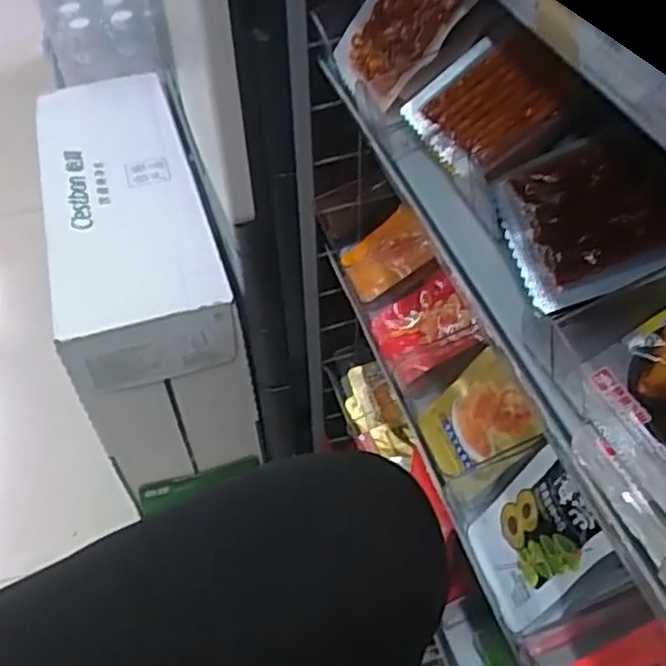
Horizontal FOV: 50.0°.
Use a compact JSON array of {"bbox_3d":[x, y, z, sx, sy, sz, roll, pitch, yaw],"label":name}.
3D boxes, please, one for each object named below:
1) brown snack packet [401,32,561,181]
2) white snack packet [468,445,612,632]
[{"bbox_3d":[0.085,-0.130,0.409,0.071,0.011,0.088,-37,50,9],"label":"brown snack packet"},{"bbox_3d":[0.115,0.117,0.407,0.013,0.092,0.069,6,41,-25],"label":"white snack packet"}]

